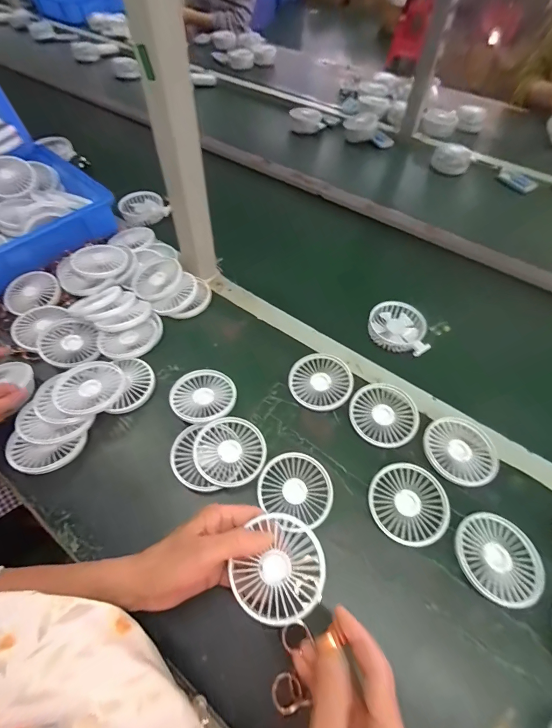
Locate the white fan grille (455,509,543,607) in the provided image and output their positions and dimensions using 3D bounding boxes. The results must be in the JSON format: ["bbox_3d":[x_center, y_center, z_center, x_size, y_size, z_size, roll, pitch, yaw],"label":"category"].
[{"bbox_3d":[0.244,0.211,0.378,0.085,0.007,0.088,1,56,0],"label":"white fan grille"}]

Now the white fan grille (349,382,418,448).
[{"bbox_3d":[0.148,0.067,0.470,0.087,0.010,0.087,0,56,-1],"label":"white fan grille"}]

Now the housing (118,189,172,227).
[{"bbox_3d":[-0.283,-0.341,0.750,0.101,0.032,0.085,-13,58,-9],"label":"housing"}]

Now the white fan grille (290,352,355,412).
[{"bbox_3d":[0.065,0.027,0.501,0.086,0.021,0.087,-16,58,-11],"label":"white fan grille"}]

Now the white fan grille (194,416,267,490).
[{"bbox_3d":[-0.058,0.109,0.436,0.085,0.009,0.088,0,56,-1],"label":"white fan grille"}]

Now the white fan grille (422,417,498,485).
[{"bbox_3d":[0.237,0.110,0.442,0.092,0.008,0.087,0,56,-1],"label":"white fan grille"}]

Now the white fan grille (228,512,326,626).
[{"bbox_3d":[0.004,0.186,0.315,0.077,0.009,0.086,20,74,12],"label":"white fan grille"}]

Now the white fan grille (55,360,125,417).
[{"bbox_3d":[-0.252,0.032,0.469,0.086,0.010,0.092,-26,49,-22],"label":"white fan grille"}]

